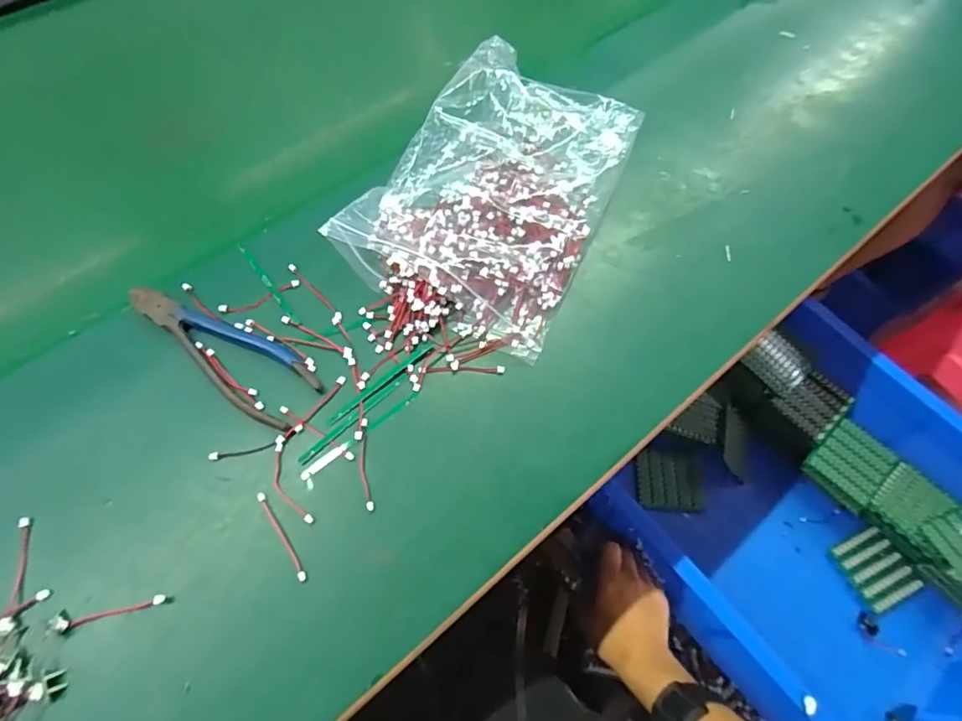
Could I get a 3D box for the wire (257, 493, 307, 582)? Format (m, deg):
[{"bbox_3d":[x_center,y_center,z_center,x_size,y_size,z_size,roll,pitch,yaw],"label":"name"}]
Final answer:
[{"bbox_3d":[-0.117,0.102,0.313,0.005,0.004,0.057,-30,68,-15],"label":"wire"}]

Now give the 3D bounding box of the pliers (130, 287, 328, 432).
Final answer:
[{"bbox_3d":[-0.171,-0.012,0.359,0.145,0.013,0.048,38,69,14],"label":"pliers"}]

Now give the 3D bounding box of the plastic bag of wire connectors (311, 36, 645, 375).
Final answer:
[{"bbox_3d":[0.009,-0.134,0.407,0.159,0.049,0.260,23,66,8],"label":"plastic bag of wire connectors"}]

